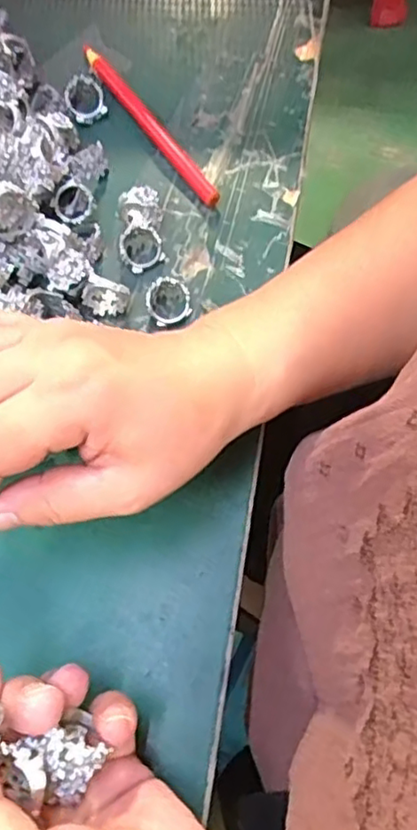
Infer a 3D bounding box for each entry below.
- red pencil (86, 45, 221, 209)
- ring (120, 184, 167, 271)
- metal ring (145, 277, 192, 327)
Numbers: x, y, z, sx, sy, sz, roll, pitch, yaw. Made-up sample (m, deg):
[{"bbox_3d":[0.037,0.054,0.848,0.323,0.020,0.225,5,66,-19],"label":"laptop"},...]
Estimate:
[{"bbox_3d":[-0.035,-0.170,0.373,0.011,0.011,0.137,-33,71,-12],"label":"red pencil"},{"bbox_3d":[-0.036,-0.097,0.335,0.023,0.022,0.039,-4,69,-2],"label":"ring"},{"bbox_3d":[-0.020,-0.058,0.324,0.023,0.010,0.023,-1,102,-4],"label":"metal ring"}]

